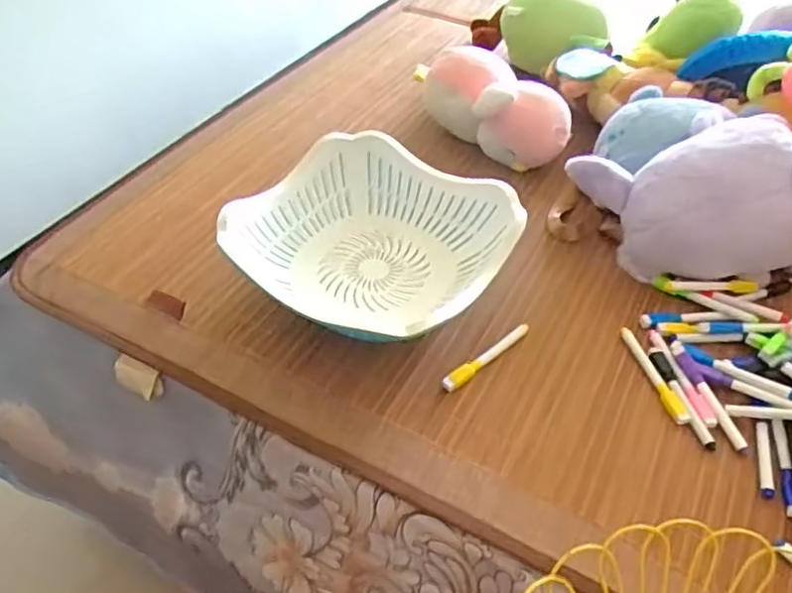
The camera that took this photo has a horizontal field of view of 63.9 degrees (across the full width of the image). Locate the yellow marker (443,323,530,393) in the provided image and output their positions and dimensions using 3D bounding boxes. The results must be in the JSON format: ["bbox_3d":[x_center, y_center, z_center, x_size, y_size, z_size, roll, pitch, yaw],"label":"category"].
[{"bbox_3d":[0.087,0.058,0.621,0.112,0.009,0.016,-33,54,-28],"label":"yellow marker"}]

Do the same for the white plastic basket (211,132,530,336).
[{"bbox_3d":[-0.025,-0.049,0.670,0.261,0.093,0.246,26,51,23],"label":"white plastic basket"}]

